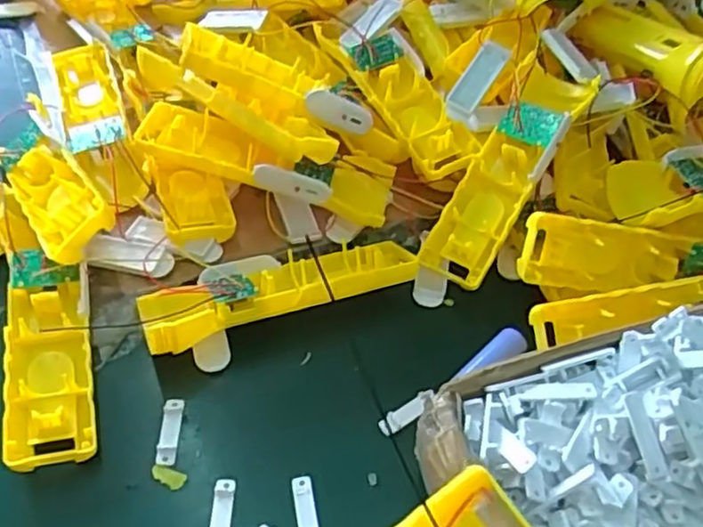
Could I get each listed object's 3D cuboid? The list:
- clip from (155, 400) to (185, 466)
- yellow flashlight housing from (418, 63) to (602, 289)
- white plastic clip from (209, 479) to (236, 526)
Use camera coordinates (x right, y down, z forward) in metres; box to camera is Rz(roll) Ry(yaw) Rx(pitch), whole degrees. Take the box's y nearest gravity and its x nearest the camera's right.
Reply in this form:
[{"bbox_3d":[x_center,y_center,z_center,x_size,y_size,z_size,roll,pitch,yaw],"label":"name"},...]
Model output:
[{"bbox_3d":[-0.096,0.089,0.368,0.010,0.005,0.035,4,50,-3],"label":"clip"},{"bbox_3d":[0.100,-0.058,0.443,0.042,0.024,0.157,31,81,19],"label":"yellow flashlight housing"},{"bbox_3d":[-0.064,0.124,0.341,0.010,0.004,0.036,4,50,-3],"label":"white plastic clip"}]

